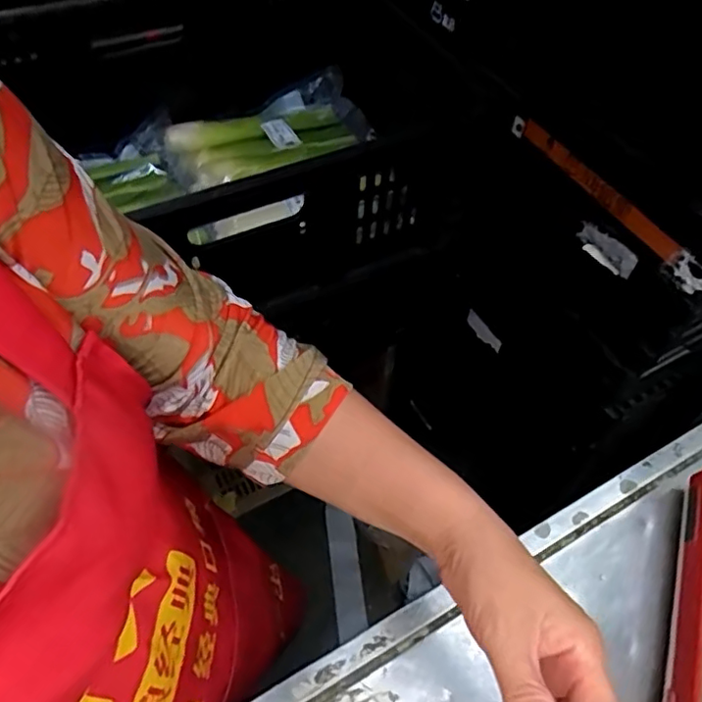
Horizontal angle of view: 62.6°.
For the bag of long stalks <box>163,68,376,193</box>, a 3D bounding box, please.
[{"bbox_3d":[-0.120,-0.322,0.856,0.292,0.065,0.129,-27,62,-19],"label":"bag of long stalks"}]

